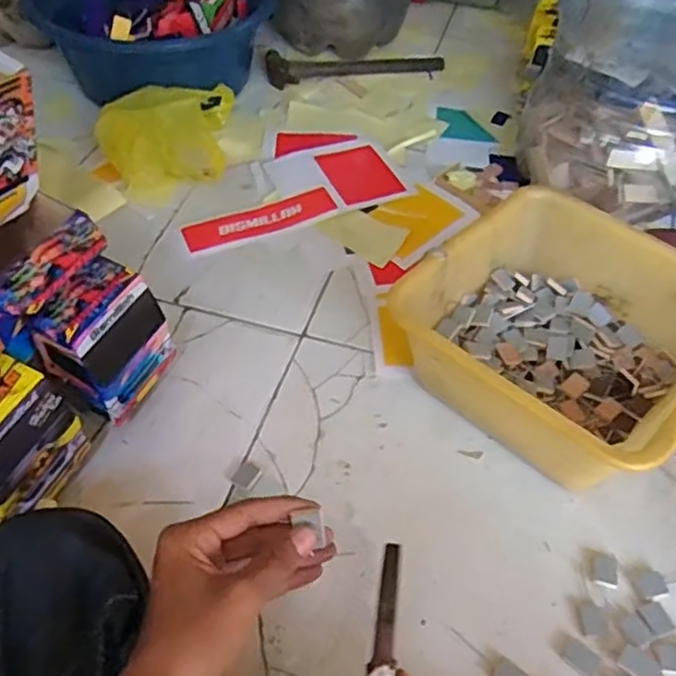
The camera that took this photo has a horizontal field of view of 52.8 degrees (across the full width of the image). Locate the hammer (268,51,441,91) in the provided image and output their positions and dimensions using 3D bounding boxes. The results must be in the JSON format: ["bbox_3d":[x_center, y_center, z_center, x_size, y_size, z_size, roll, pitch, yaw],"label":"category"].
[{"bbox_3d":[0.032,-0.456,1.120,0.301,0.038,0.070,-12,50,-13],"label":"hammer"}]

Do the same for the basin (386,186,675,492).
[{"bbox_3d":[0.221,0.004,0.665,0.261,0.124,0.259,-36,59,-29],"label":"basin"}]

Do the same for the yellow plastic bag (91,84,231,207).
[{"bbox_3d":[-0.211,-0.273,0.906,0.200,0.096,0.135,-20,53,-19],"label":"yellow plastic bag"}]

